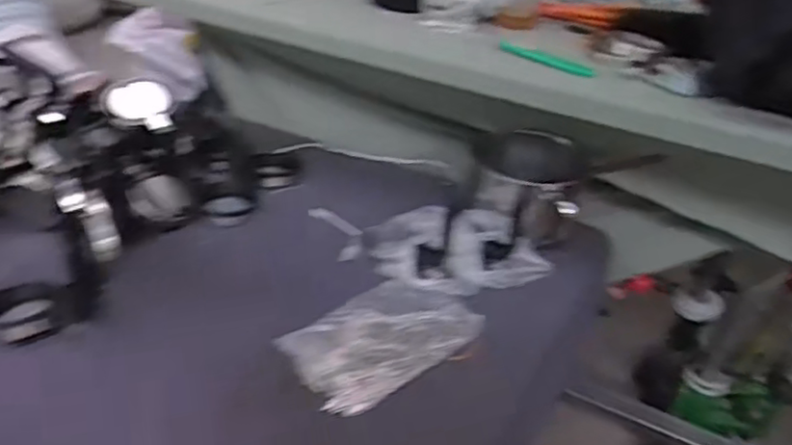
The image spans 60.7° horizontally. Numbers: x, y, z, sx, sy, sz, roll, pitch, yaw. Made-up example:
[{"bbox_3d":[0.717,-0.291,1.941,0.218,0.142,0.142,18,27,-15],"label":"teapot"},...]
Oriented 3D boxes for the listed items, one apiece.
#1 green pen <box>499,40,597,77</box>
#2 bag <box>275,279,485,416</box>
[{"bbox_3d":[0.161,-0.177,0.731,0.012,0.011,0.121,-24,41,-36],"label":"green pen"},{"bbox_3d":[-0.014,0.104,0.623,0.172,0.019,0.118,-22,40,-34],"label":"bag"}]

